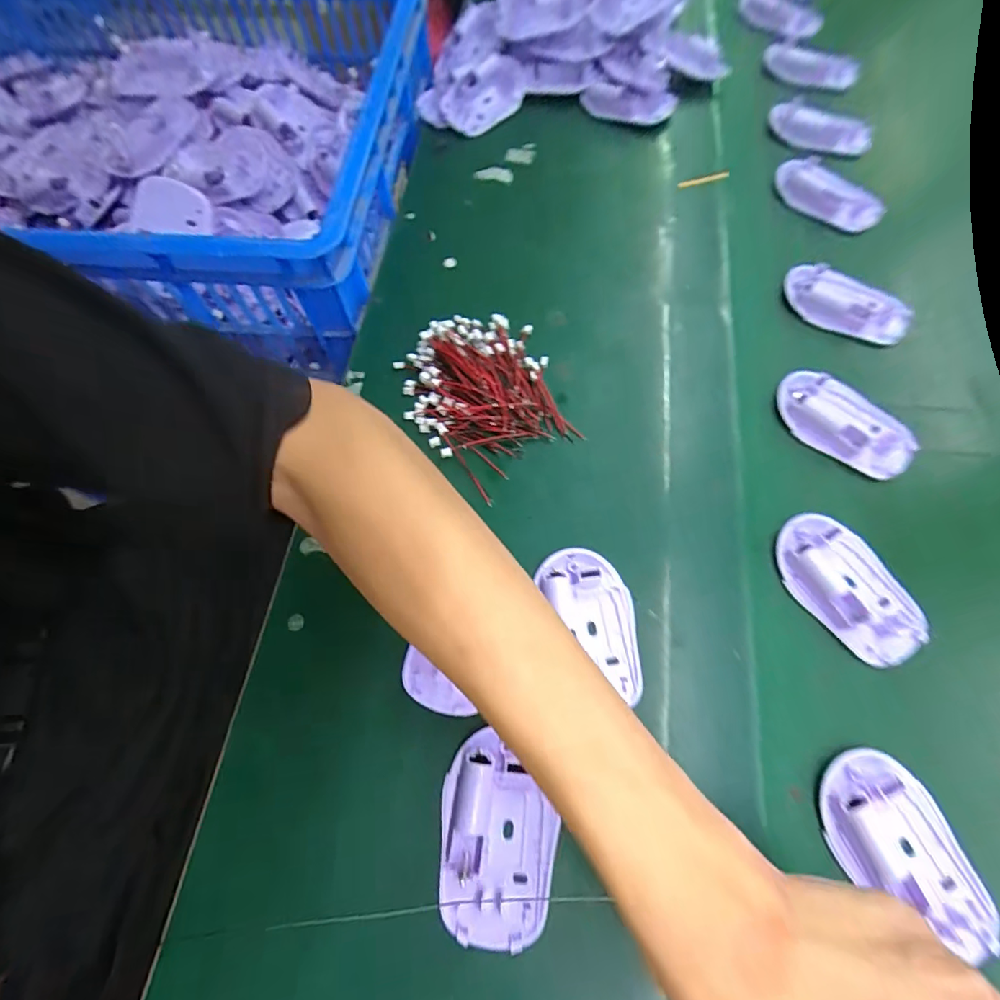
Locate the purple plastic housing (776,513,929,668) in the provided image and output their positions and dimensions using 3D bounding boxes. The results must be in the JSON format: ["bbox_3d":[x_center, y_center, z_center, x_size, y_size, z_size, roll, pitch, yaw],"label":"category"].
[{"bbox_3d":[0.219,0.053,0.304,0.055,0.021,0.096,-39,69,-13],"label":"purple plastic housing"}]

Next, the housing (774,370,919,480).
[{"bbox_3d":[0.251,-0.057,0.352,0.097,0.023,0.052,33,72,16],"label":"housing"}]

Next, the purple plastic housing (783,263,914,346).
[{"bbox_3d":[0.279,-0.157,0.391,0.097,0.014,0.051,29,71,15],"label":"purple plastic housing"}]

